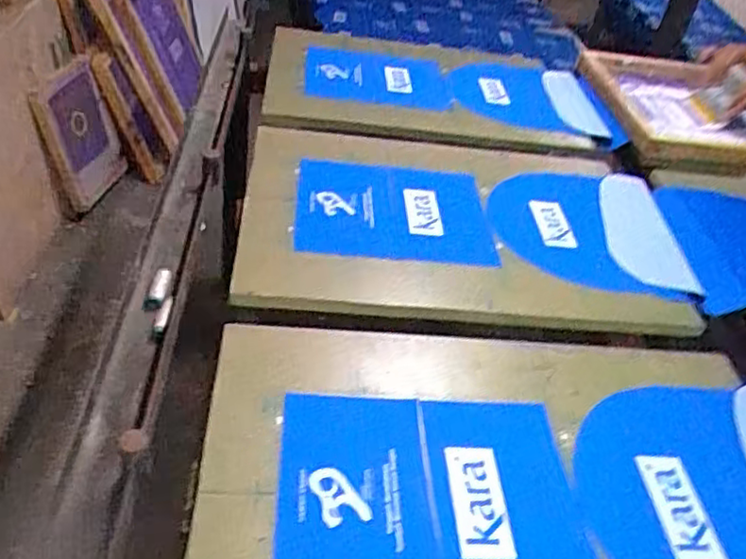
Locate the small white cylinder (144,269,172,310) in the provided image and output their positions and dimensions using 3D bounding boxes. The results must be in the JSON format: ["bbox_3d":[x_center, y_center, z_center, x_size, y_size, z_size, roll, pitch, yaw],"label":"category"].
[{"bbox_3d":[-0.261,0.012,0.799,0.022,0.018,0.069,5,40,-3],"label":"small white cylinder"}]

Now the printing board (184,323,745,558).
[{"bbox_3d":[0.161,0.218,0.647,0.646,0.022,0.454,3,40,-5],"label":"printing board"}]

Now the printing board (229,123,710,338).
[{"bbox_3d":[0.148,-0.097,1.032,0.684,0.061,0.450,5,42,-9],"label":"printing board"}]

